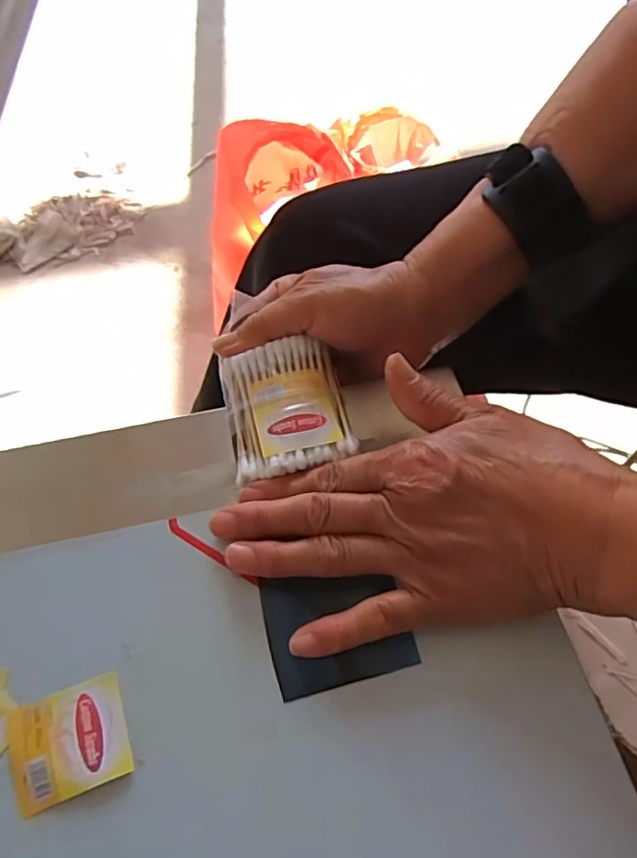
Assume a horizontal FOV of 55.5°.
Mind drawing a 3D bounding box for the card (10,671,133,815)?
[{"bbox_3d":[-0.097,0.121,0.236,0.043,0.004,0.039,-18,59,-12],"label":"card"}]

